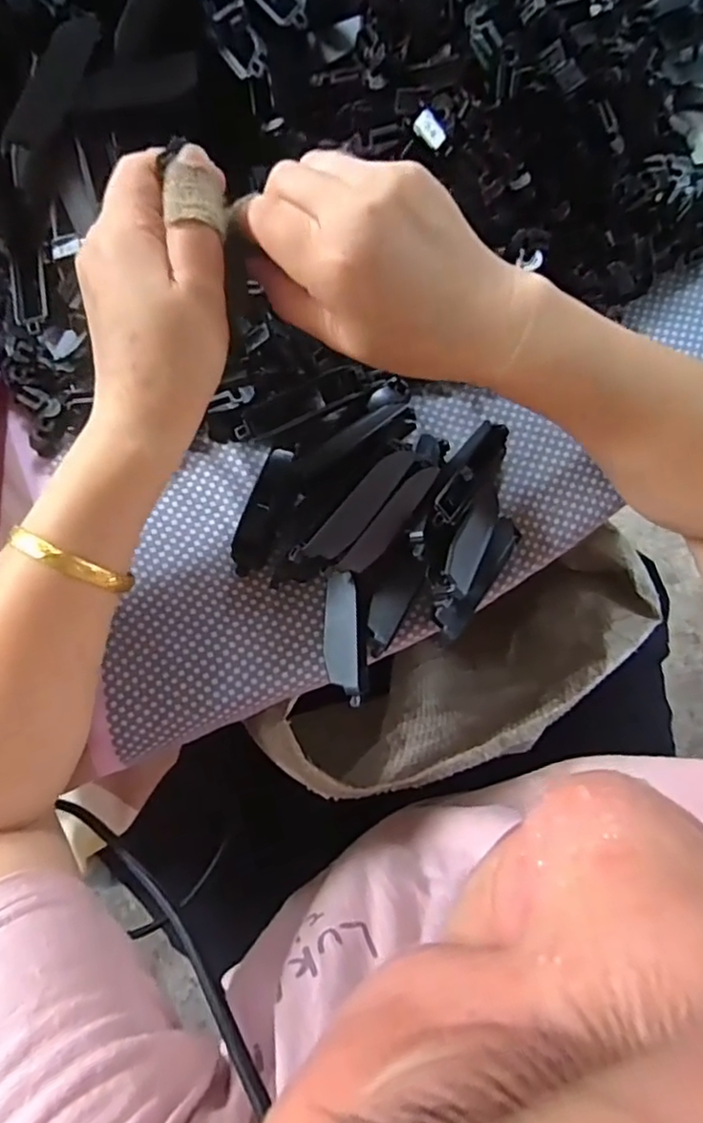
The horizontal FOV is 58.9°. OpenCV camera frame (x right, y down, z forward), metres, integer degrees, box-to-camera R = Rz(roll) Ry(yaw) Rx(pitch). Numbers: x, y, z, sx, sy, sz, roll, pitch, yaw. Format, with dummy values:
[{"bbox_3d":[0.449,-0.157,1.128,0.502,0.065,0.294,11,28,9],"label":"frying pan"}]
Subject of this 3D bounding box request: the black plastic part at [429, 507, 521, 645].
[{"bbox_3d":[0.058,0.006,0.317,0.029,0.033,0.069,31,81,5],"label":"black plastic part"}]

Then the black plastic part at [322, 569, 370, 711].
[{"bbox_3d":[-0.003,0.038,0.306,0.021,0.008,0.063,-4,79,-1],"label":"black plastic part"}]

